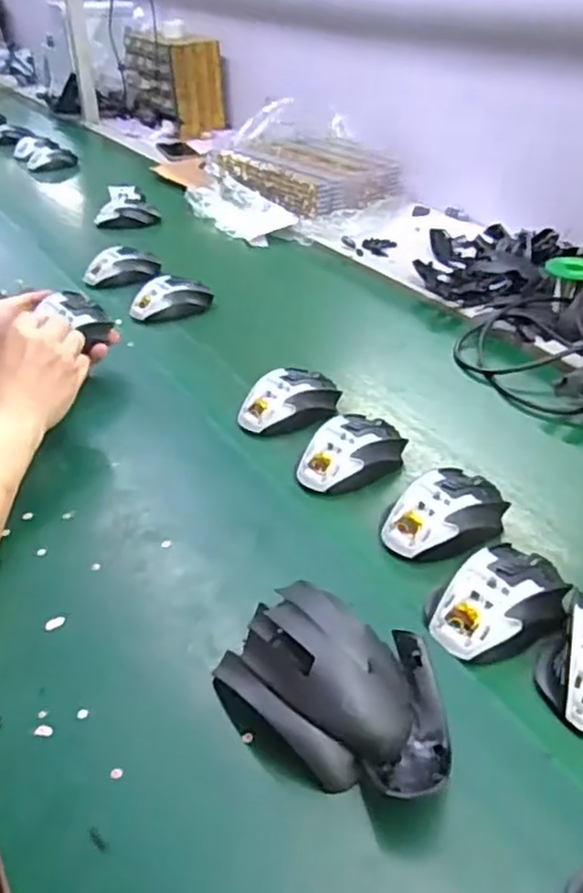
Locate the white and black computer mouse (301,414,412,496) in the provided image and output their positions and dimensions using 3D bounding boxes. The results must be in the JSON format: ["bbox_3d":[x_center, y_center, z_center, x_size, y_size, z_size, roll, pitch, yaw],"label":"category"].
[{"bbox_3d":[0.058,0.004,0.669,0.108,0.035,0.064,-30,45,-34],"label":"white and black computer mouse"}]

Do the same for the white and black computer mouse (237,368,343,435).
[{"bbox_3d":[-0.001,-0.051,0.747,0.113,0.037,0.068,-15,38,-19],"label":"white and black computer mouse"}]

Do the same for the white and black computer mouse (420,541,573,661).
[{"bbox_3d":[0.153,0.110,0.517,0.114,0.032,0.069,-22,41,-27],"label":"white and black computer mouse"}]

